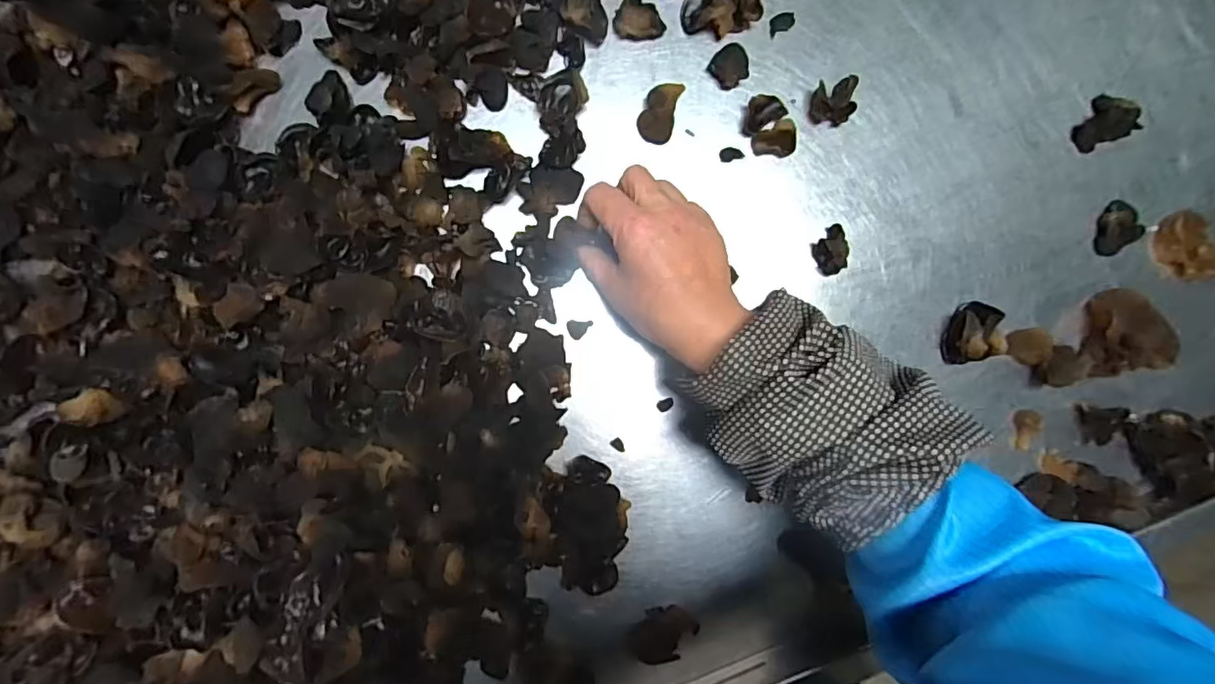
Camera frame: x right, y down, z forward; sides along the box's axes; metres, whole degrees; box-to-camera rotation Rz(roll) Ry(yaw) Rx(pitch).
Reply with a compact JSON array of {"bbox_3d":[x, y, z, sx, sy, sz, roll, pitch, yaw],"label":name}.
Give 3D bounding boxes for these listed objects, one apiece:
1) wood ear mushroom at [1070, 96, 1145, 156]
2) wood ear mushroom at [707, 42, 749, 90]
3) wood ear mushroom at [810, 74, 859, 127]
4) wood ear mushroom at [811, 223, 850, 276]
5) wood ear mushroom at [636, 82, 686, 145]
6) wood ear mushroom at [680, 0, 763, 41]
[{"bbox_3d":[0.384,-0.169,0.435,0.043,0.026,0.037,-31,93,-3],"label":"wood ear mushroom"},{"bbox_3d":[0.090,-0.203,0.420,0.029,0.007,0.027,0,91,-5],"label":"wood ear mushroom"},{"bbox_3d":[0.166,-0.175,0.418,0.027,0.025,0.028,-1,91,-5],"label":"wood ear mushroom"},{"bbox_3d":[0.164,-0.067,0.420,0.020,0.016,0.034,-13,92,-4],"label":"wood ear mushroom"},{"bbox_3d":[0.038,-0.166,0.414,0.025,0.011,0.041,16,90,-5],"label":"wood ear mushroom"},{"bbox_3d":[0.082,-0.239,0.406,0.051,0.030,0.041,31,88,-4],"label":"wood ear mushroom"}]

